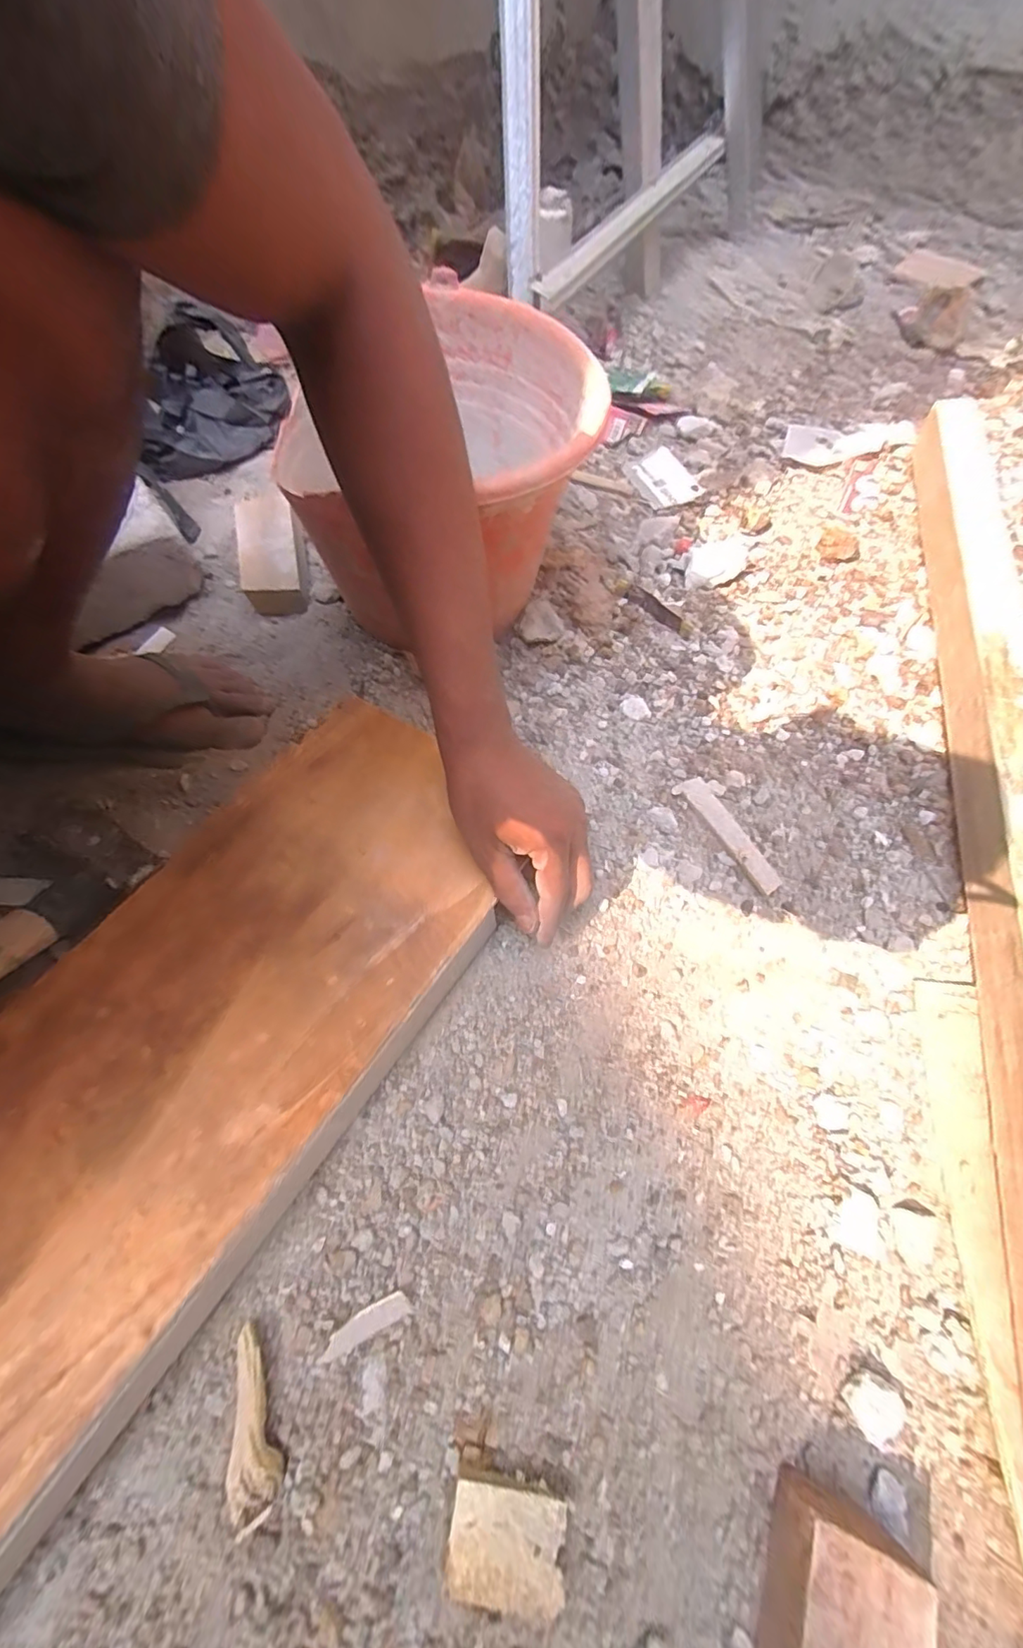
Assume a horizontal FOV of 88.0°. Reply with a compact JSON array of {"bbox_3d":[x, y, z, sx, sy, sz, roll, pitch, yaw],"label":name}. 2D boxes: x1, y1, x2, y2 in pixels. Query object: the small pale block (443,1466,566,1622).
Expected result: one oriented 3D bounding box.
[{"bbox_3d":[-0.002,0.351,0.260,0.055,0.021,0.040,9,63,7],"label":"small pale block"}]

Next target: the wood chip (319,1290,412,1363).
[{"bbox_3d":[-0.082,0.278,0.293,0.051,0.006,0.012,-26,64,-11],"label":"wood chip"}]

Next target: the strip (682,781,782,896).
[{"bbox_3d":[0.179,0.009,0.432,0.022,0.010,0.105,-28,65,-12],"label":"strip"}]

